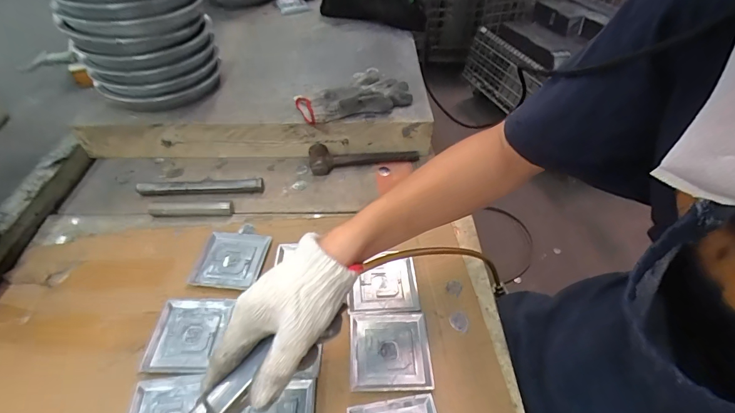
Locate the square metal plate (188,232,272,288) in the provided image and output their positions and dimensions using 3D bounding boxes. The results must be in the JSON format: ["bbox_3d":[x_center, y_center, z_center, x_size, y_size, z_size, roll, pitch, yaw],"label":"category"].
[{"bbox_3d":[-0.189,0.072,0.529,0.087,0.008,0.089,7,46,7],"label":"square metal plate"}]

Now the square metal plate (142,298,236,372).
[{"bbox_3d":[-0.213,0.150,0.456,0.083,0.006,0.090,0,46,-1],"label":"square metal plate"}]

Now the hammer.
[{"bbox_3d":[-0.007,-0.089,0.673,0.192,0.035,0.053,-7,46,-7],"label":"hammer"}]

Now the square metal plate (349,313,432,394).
[{"bbox_3d":[0.025,0.163,0.440,0.088,0.005,0.089,-1,46,-2],"label":"square metal plate"}]

